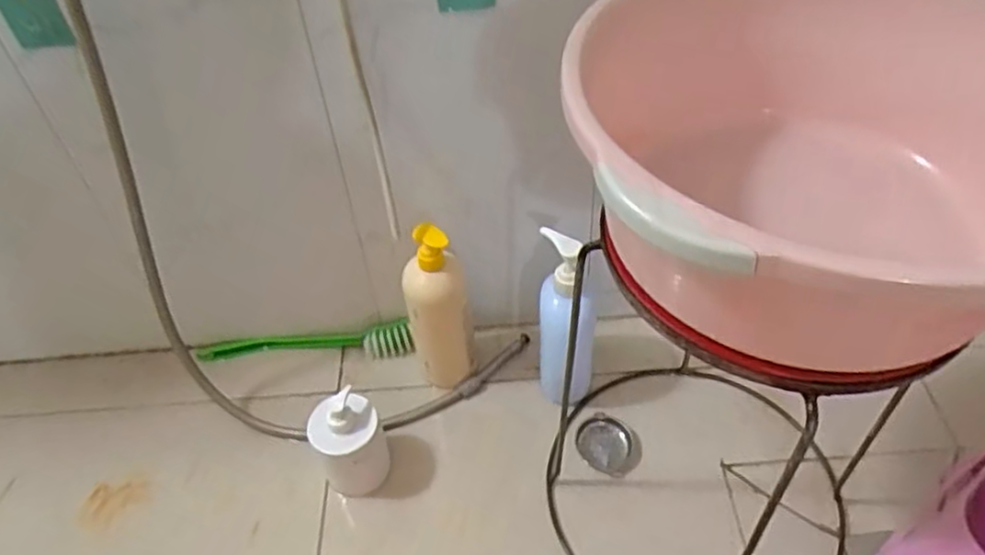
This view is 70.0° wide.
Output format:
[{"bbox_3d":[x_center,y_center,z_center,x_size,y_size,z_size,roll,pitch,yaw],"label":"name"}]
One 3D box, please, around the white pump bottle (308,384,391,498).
[{"bbox_3d":[-0.170,0.205,0.855,0.078,0.149,0.083,-2,48,2],"label":"white pump bottle"}]

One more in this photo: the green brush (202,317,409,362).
[{"bbox_3d":[-0.272,0.106,1.046,0.306,0.049,0.034,-6,45,-2],"label":"green brush"}]

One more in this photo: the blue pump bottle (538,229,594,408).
[{"bbox_3d":[0.094,0.065,0.884,0.071,0.256,0.084,3,48,7],"label":"blue pump bottle"}]

